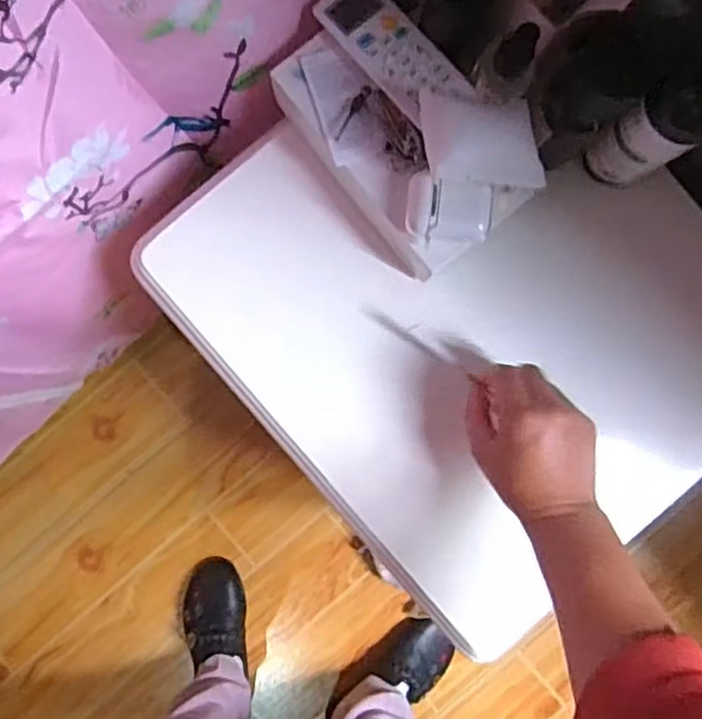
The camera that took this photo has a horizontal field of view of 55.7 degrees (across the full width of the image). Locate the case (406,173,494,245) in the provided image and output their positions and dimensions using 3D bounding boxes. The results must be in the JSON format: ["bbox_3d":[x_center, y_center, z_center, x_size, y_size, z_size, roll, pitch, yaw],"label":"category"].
[{"bbox_3d":[0.068,-0.102,0.454,0.058,0.018,0.042,8,90,-2],"label":"case"}]

